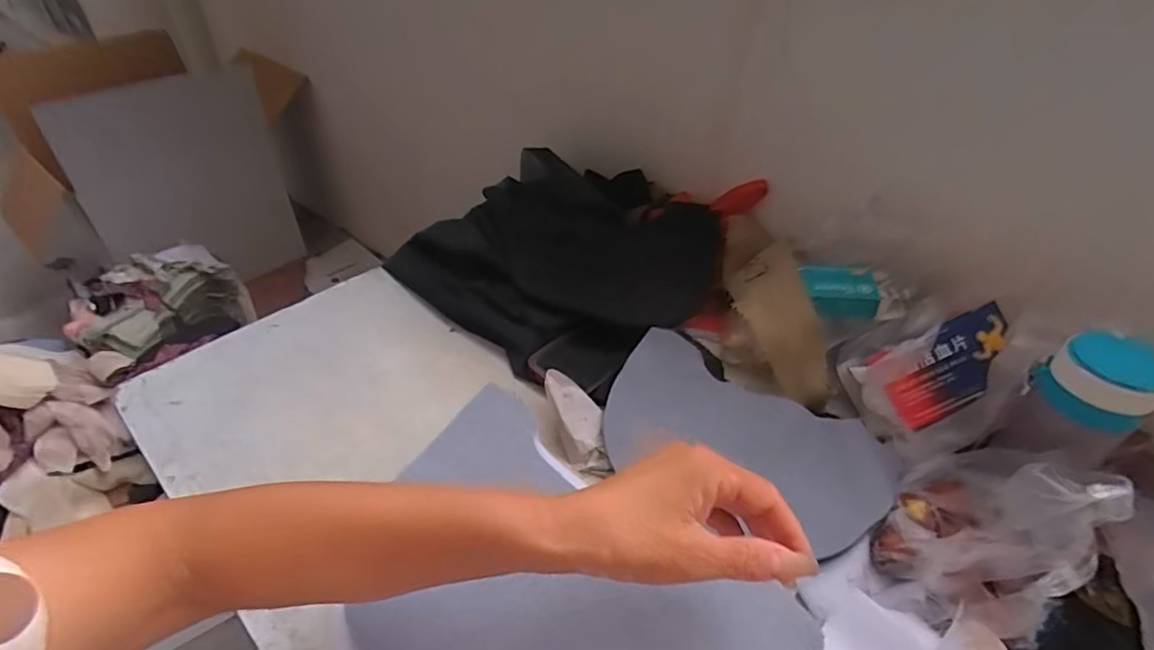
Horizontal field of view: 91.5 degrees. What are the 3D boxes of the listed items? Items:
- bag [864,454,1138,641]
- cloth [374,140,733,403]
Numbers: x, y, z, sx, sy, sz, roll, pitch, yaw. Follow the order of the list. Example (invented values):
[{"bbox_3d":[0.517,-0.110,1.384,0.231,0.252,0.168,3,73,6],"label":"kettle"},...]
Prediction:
[{"bbox_3d":[0.303,0.138,0.407,0.108,0.139,0.134,33,49,31],"label":"bag"},{"bbox_3d":[-0.019,-0.095,0.741,0.374,0.091,0.330,32,49,31],"label":"cloth"}]

